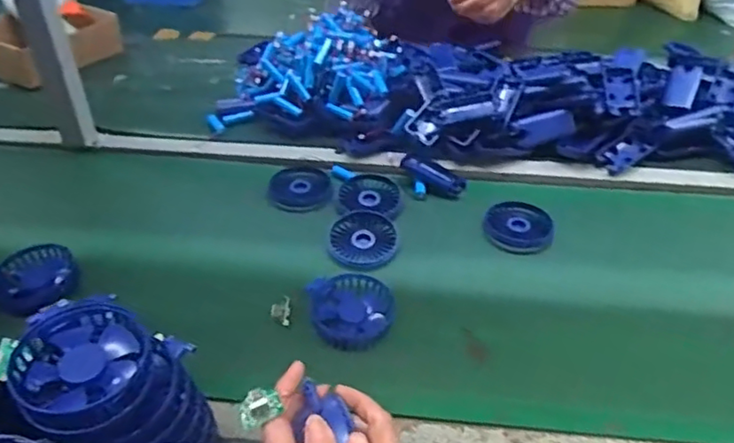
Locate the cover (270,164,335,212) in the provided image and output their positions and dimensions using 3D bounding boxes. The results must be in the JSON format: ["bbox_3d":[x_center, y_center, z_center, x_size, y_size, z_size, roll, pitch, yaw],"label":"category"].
[{"bbox_3d":[-0.092,-0.047,0.887,0.087,0.013,0.077,24,68,7],"label":"cover"}]

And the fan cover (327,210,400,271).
[{"bbox_3d":[-0.004,0.025,0.787,0.087,0.022,0.102,-1,40,-1],"label":"fan cover"}]

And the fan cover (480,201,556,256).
[{"bbox_3d":[0.198,0.007,0.811,0.087,0.020,0.085,12,41,15],"label":"fan cover"}]

